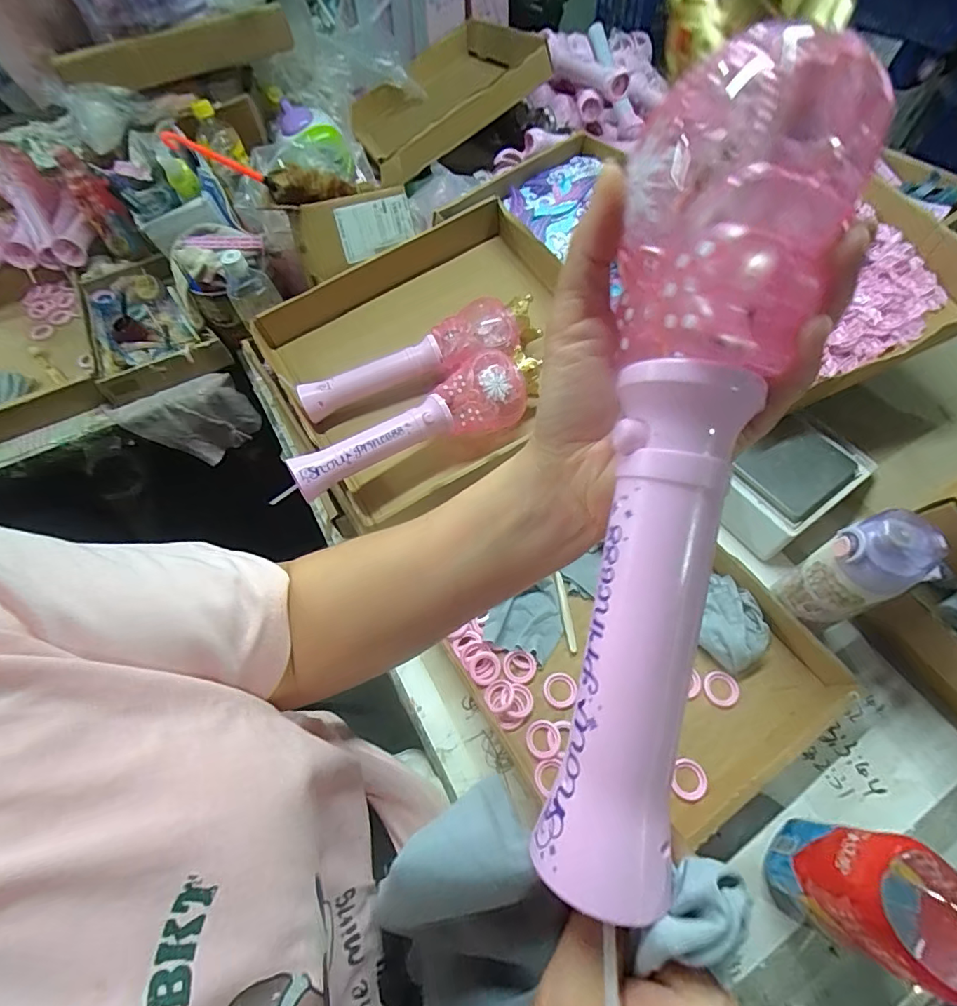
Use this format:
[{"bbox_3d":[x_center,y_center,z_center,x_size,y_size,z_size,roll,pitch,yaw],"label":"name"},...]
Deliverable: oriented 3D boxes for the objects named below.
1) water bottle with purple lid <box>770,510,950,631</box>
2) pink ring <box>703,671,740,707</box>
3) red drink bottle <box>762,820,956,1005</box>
[{"bbox_3d":[0.368,0.076,0.500,0.069,0.180,0.066,-1,61,2],"label":"water bottle with purple lid"},{"bbox_3d":[0.272,0.208,0.560,0.036,0.007,0.037,-1,61,2],"label":"pink ring"},{"bbox_3d":[0.319,0.313,0.389,0.100,0.224,0.084,18,64,12],"label":"red drink bottle"}]

